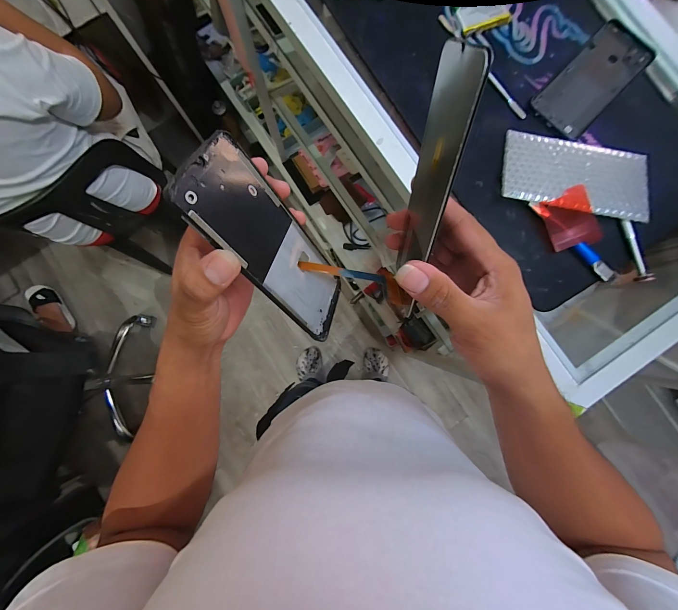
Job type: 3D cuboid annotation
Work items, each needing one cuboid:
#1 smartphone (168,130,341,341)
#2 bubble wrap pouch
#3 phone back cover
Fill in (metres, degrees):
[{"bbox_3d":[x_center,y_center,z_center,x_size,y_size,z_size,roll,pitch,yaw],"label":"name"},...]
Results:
[{"bbox_3d":[-0.046,-0.041,0.223,0.004,0.158,0.072,-8,52,31],"label":"smartphone"},{"bbox_3d":[0.272,-0.150,0.340,0.160,0.016,0.081,12,85,0],"label":"bubble wrap pouch"},{"bbox_3d":[0.310,-0.277,0.359,0.071,0.009,0.158,45,86,2],"label":"phone back cover"}]

